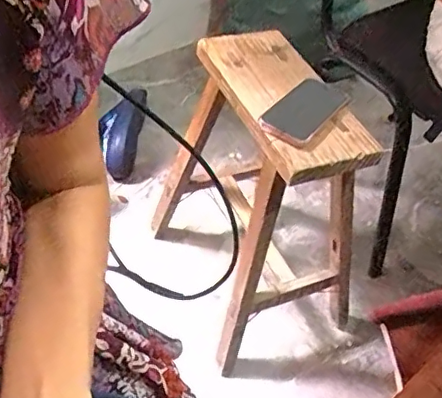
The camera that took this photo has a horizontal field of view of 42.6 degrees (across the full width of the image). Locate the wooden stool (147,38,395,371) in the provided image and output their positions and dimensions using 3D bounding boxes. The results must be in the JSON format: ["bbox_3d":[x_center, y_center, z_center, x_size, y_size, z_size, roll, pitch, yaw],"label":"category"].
[{"bbox_3d":[0.073,-0.013,1.086,0.290,0.474,0.383,-17,50,-22],"label":"wooden stool"}]

